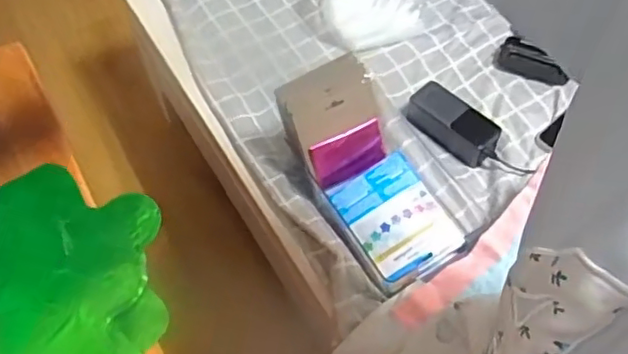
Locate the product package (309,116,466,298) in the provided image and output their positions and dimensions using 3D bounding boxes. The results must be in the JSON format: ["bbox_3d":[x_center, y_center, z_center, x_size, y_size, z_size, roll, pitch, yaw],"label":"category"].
[{"bbox_3d":[0.092,0.027,0.762,0.131,0.061,0.205,-26,60,-14],"label":"product package"}]

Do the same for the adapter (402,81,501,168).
[{"bbox_3d":[0.195,-0.076,0.864,0.147,0.040,0.059,39,66,24],"label":"adapter"}]

